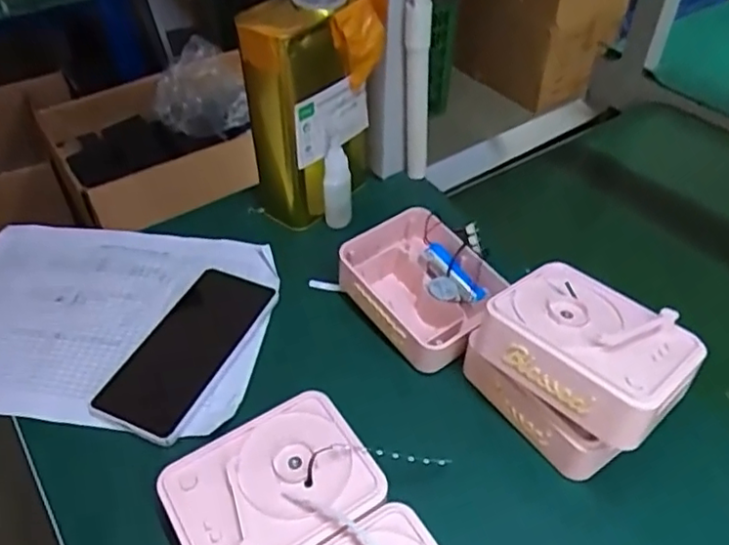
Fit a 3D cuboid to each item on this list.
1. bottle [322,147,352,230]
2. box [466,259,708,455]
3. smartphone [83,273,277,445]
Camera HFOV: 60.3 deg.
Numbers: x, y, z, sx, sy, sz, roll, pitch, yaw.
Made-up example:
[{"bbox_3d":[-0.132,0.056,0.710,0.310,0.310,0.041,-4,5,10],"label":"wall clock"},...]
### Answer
[{"bbox_3d":[-0.026,-0.082,0.613,0.027,0.082,0.021,-3,45,-3],"label":"bottle"},{"bbox_3d":[0.152,0.051,0.433,0.129,0.050,0.093,35,54,30],"label":"box"},{"bbox_3d":[-0.146,0.060,0.517,0.074,0.010,0.160,16,47,15],"label":"smartphone"}]

